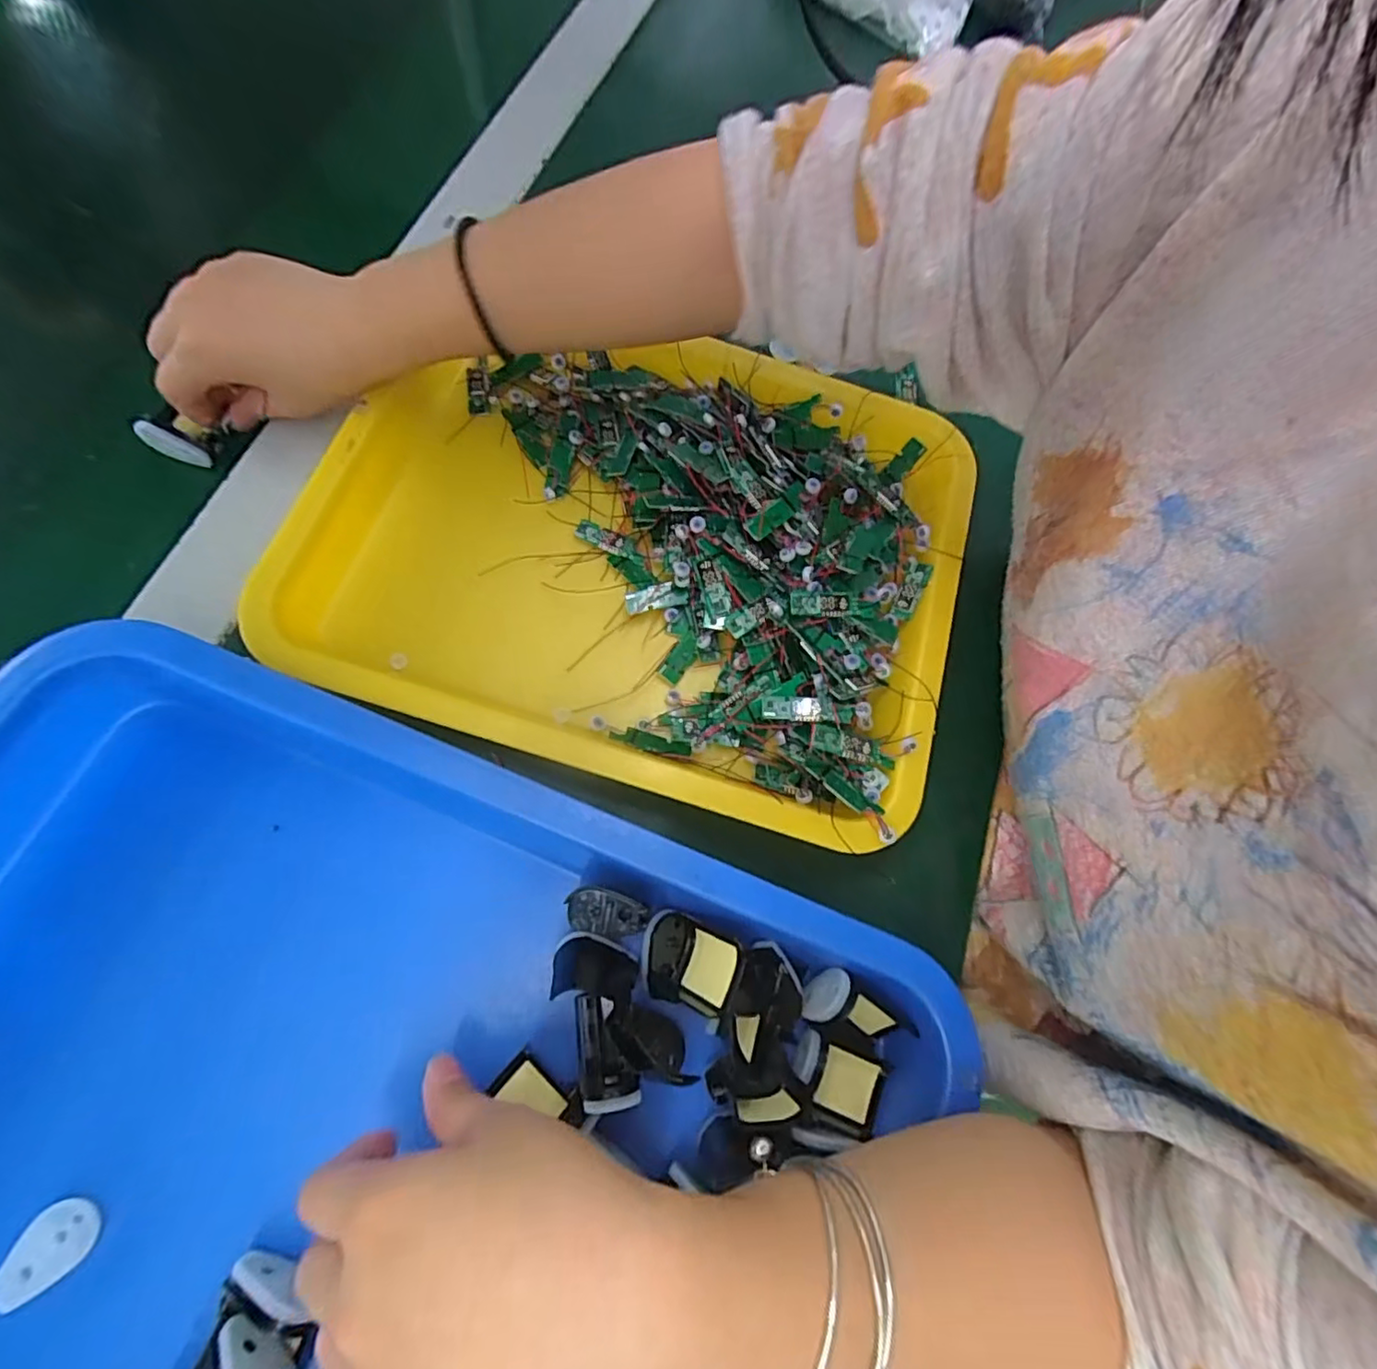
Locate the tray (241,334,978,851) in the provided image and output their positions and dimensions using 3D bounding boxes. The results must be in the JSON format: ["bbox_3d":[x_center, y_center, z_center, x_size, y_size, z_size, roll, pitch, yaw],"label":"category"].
[{"bbox_3d":[-0.021,-0.078,0.335,0.331,0.043,0.261,16,72,3],"label":"tray"}]

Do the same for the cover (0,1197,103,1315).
[{"bbox_3d":[-0.235,0.206,0.226,0.032,0.004,0.022,-35,77,-24],"label":"cover"}]

